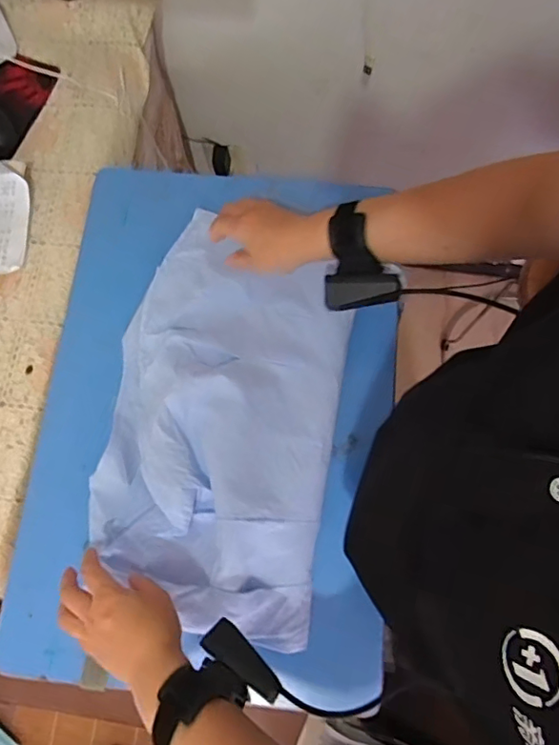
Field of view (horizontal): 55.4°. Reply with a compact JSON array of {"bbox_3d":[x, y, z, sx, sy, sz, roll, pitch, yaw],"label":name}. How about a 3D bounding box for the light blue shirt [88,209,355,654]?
[{"bbox_3d":[-0.064,0.043,0.577,0.245,0.049,0.436,9,75,4],"label":"light blue shirt"}]

